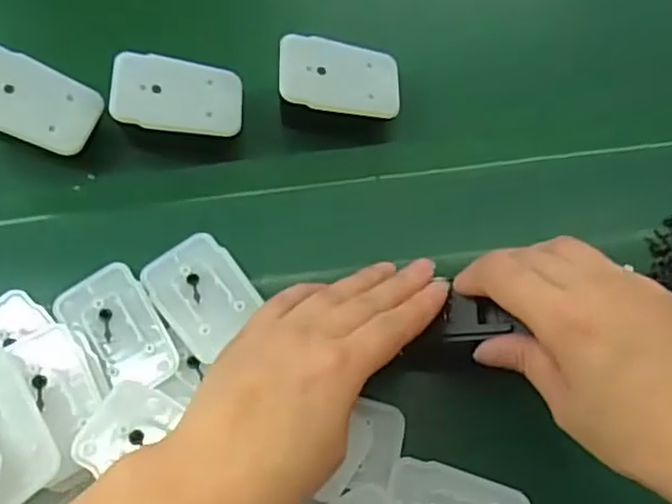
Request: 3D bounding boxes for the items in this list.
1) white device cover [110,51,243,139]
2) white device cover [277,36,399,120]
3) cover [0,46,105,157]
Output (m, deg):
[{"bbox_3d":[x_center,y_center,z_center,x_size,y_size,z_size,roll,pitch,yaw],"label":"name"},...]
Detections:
[{"bbox_3d":[-0.085,-0.085,0.372,0.068,0.004,0.042,7,73,-20],"label":"white device cover"},{"bbox_3d":[0.002,-0.096,0.378,0.067,0.005,0.042,4,74,-17],"label":"white device cover"},{"bbox_3d":[-0.164,-0.081,0.371,0.067,0.006,0.044,22,70,-15],"label":"cover"}]

